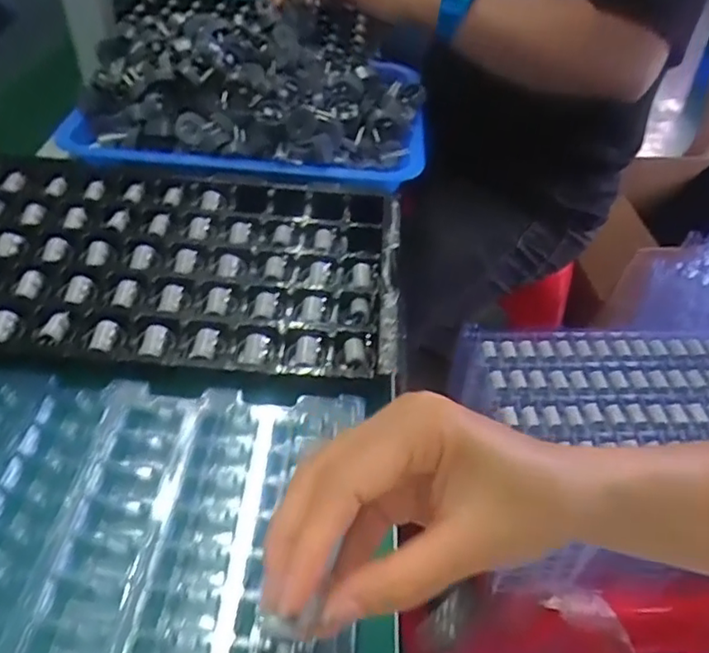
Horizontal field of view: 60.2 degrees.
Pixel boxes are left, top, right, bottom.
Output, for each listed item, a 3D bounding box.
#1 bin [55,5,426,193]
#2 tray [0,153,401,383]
[{"bbox_3d":[-0.095,-0.213,0.559,0.312,0.085,0.191,11,45,7],"label":"bin"},{"bbox_3d":[-0.140,-0.056,0.436,0.337,0.019,0.218,5,45,2],"label":"tray"}]

